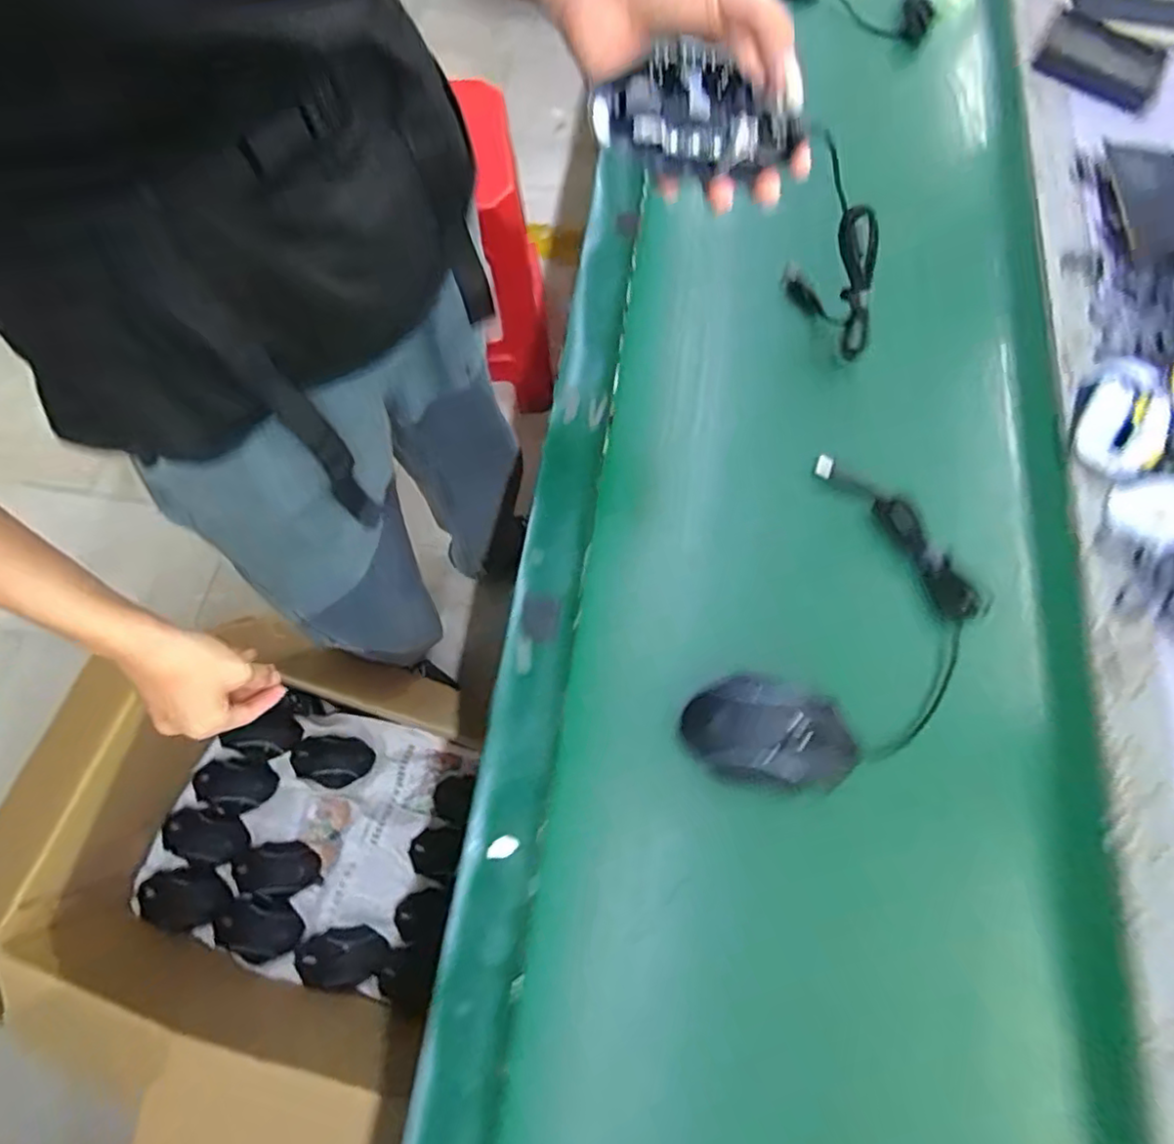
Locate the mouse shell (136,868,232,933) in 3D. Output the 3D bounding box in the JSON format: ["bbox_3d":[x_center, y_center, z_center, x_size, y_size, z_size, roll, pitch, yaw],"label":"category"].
[{"bbox_3d":[-0.554,0.450,0.855,0.112,0.020,0.073,2,71,-2],"label":"mouse shell"}]

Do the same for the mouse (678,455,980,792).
[{"bbox_3d":[0.200,0.051,0.476,0.156,0.045,0.286,32,73,8],"label":"mouse"}]

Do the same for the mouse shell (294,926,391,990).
[{"bbox_3d":[-0.338,0.533,0.859,0.116,0.024,0.070,-7,72,-5],"label":"mouse shell"}]

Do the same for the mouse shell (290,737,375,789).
[{"bbox_3d":[-0.397,0.296,0.968,0.116,0.028,0.072,2,71,-2],"label":"mouse shell"}]

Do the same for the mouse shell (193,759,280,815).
[{"bbox_3d":[-0.526,0.320,0.926,0.118,0.023,0.075,4,71,-1],"label":"mouse shell"}]

